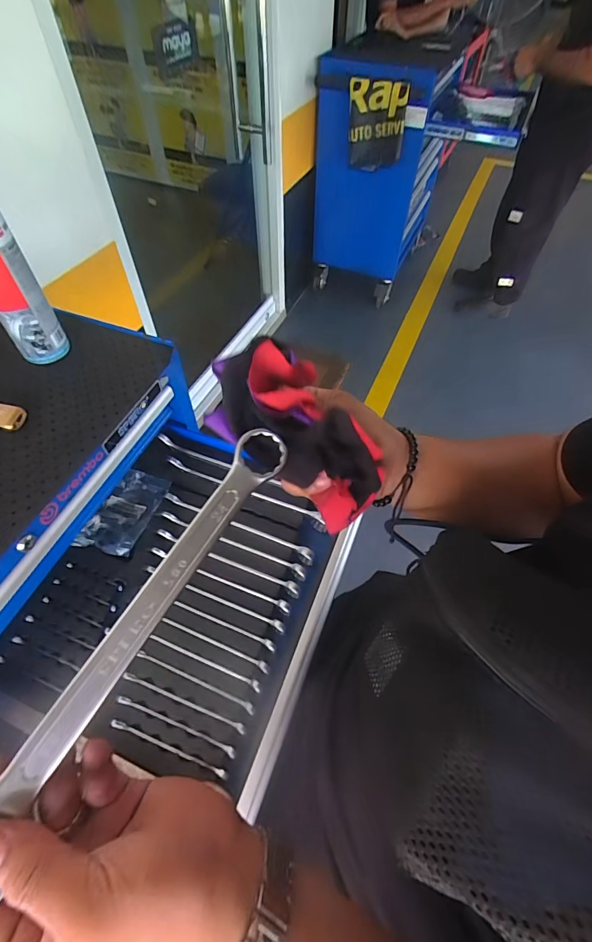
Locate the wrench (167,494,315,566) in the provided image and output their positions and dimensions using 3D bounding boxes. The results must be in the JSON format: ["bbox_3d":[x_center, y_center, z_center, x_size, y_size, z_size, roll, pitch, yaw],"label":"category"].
[{"bbox_3d":[-0.085,0.081,0.617,0.244,0.017,0.020,21,57,14],"label":"wrench"}]

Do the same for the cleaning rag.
[{"bbox_3d":[0.005,-0.021,0.289,0.147,0.054,0.066,45,57,-19],"label":"cleaning rag"}]

